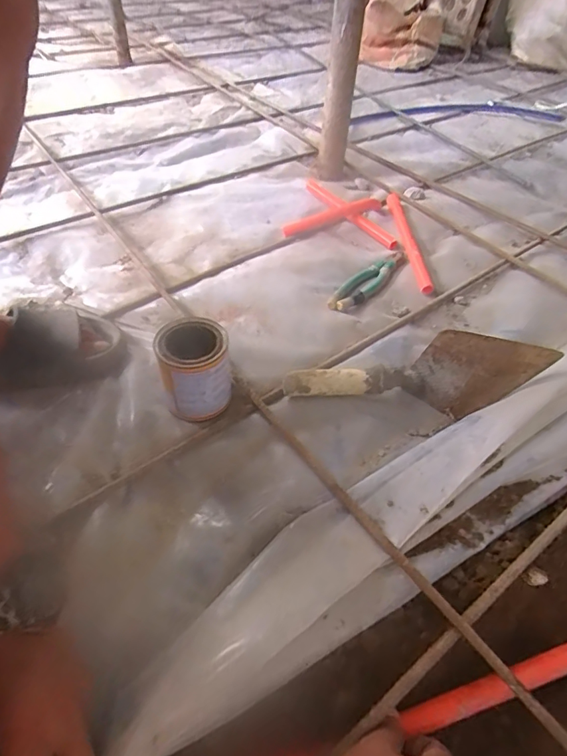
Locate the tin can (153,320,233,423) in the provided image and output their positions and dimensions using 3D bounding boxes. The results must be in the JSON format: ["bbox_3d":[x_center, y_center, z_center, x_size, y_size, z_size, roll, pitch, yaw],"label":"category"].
[{"bbox_3d":[-0.107,-0.009,0.557,0.081,0.108,0.078,1,46,-1],"label":"tin can"}]

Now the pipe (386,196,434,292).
[{"bbox_3d":[0.230,-0.265,0.852,0.025,0.027,0.325,1,46,-1],"label":"pipe"}]

